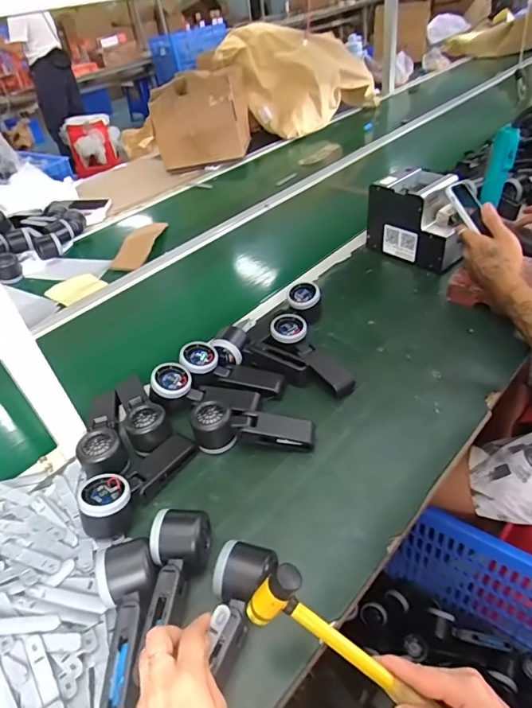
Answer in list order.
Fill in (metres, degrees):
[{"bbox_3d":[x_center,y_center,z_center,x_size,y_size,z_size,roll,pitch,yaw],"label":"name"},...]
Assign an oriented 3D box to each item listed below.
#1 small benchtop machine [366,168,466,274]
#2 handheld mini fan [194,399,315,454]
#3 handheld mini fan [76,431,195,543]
[{"bbox_3d":[0.319,-0.269,0.936,0.205,0.155,0.131,29,51,35],"label":"small benchtop machine"},{"bbox_3d":[-0.018,0.099,0.625,0.162,0.050,0.048,-1,40,6],"label":"handheld mini fan"},{"bbox_3d":[-0.163,0.152,0.578,0.055,0.050,0.158,20,47,28],"label":"handheld mini fan"}]

